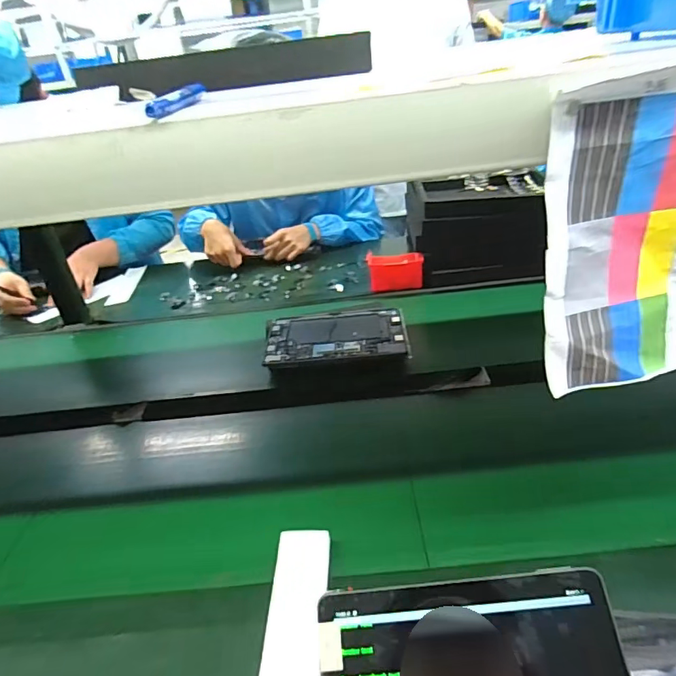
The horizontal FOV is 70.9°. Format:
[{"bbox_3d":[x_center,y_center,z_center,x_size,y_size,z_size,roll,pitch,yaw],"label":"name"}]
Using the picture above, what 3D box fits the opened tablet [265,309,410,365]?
[{"bbox_3d":[-0.003,-0.010,0.941,0.268,0.013,0.179,-6,31,7],"label":"opened tablet"}]

